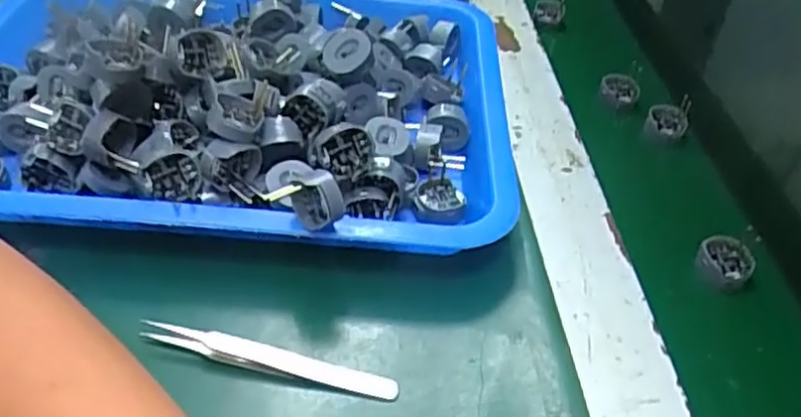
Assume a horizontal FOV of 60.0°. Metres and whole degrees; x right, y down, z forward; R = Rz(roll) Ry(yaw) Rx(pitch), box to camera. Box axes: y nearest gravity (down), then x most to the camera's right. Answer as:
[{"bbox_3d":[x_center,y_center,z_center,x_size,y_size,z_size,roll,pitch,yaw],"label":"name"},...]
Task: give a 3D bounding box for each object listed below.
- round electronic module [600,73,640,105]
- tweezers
[{"bbox_3d":[0.159,-0.087,0.502,0.027,0.019,0.011,17,43,13],"label":"round electronic module"},{"bbox_3d":[-0.057,0.065,0.301,0.112,0.010,0.011,11,42,5],"label":"tweezers"}]

